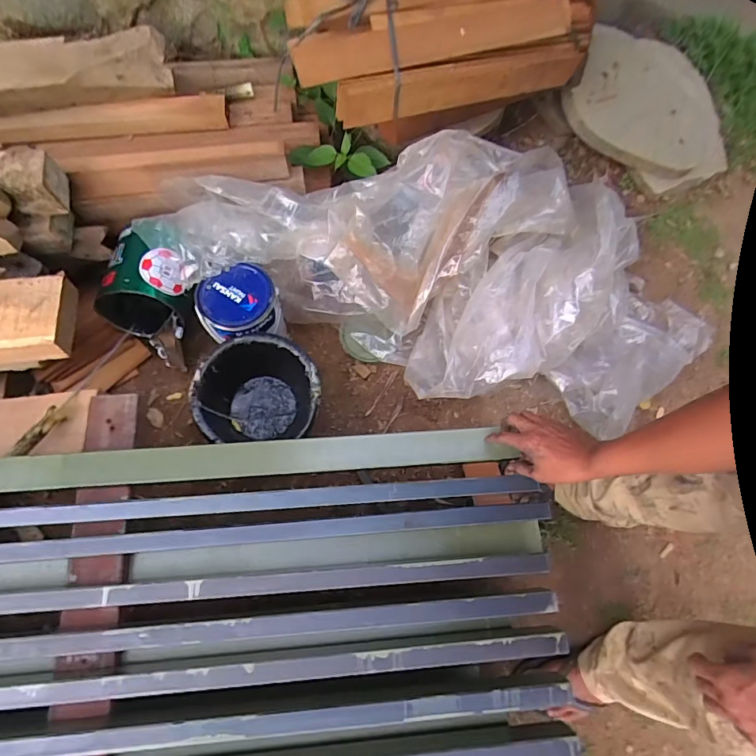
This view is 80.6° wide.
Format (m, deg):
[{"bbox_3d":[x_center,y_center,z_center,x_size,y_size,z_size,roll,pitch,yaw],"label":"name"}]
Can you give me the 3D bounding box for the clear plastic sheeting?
[{"bbox_3d":[0.167,-0.256,1.052,1.272,0.285,0.563,20,69,6],"label":"clear plastic sheeting"}]

